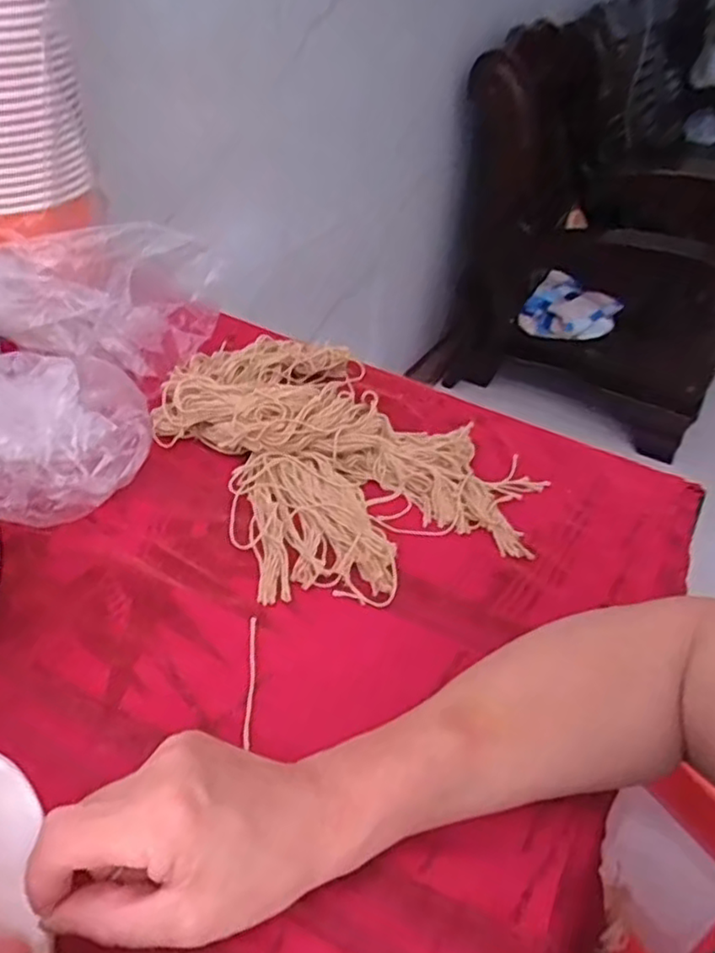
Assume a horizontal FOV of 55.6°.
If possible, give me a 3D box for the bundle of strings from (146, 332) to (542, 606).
[{"bbox_3d":[-0.021,-0.038,0.540,0.223,0.045,0.318,-21,48,-26],"label":"bundle of strings"}]

